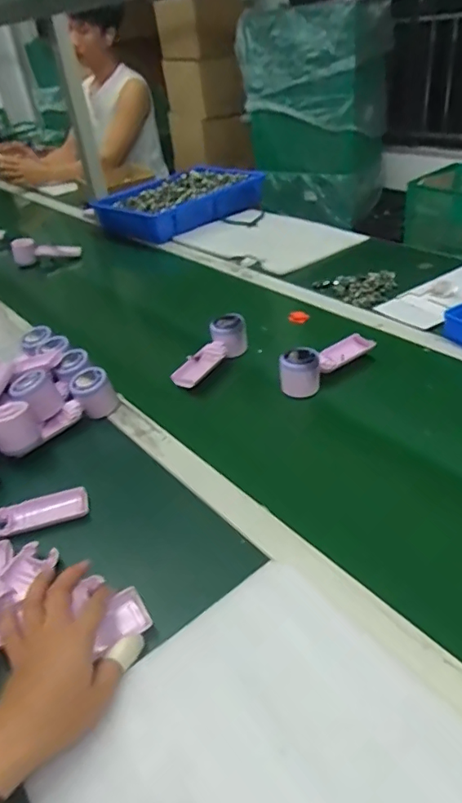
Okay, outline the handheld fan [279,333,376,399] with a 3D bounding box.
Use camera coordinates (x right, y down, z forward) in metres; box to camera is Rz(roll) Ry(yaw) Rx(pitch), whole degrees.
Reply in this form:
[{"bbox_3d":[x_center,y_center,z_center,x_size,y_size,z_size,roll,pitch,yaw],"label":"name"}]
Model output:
[{"bbox_3d":[0.142,-0.065,0.796,0.169,0.054,0.048,-29,41,-28],"label":"handheld fan"}]

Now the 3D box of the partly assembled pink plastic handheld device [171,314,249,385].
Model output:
[{"bbox_3d":[-0.032,-0.081,0.848,0.043,0.055,0.154,20,43,32],"label":"partly assembled pink plastic handheld device"}]

